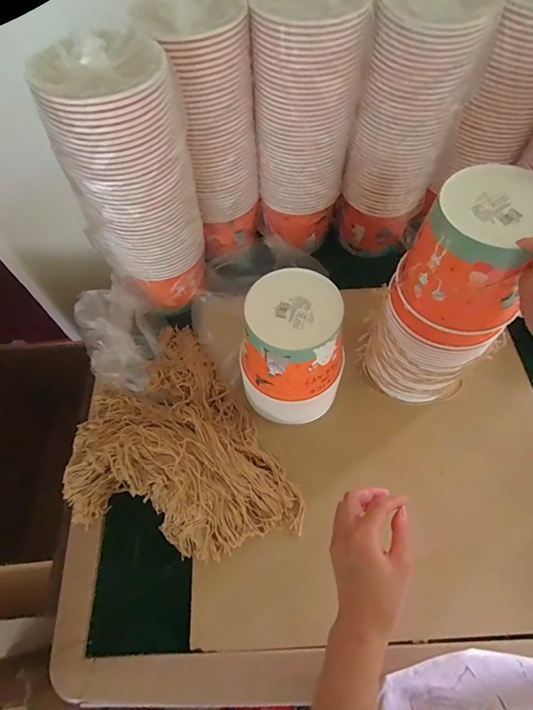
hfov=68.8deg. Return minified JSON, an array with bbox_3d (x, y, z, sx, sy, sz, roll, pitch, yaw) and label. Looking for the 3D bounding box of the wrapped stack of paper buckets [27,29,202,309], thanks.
[{"bbox_3d":[-0.188,-0.250,0.612,0.144,0.378,0.156,5,61,4],"label":"wrapped stack of paper buckets"}]

